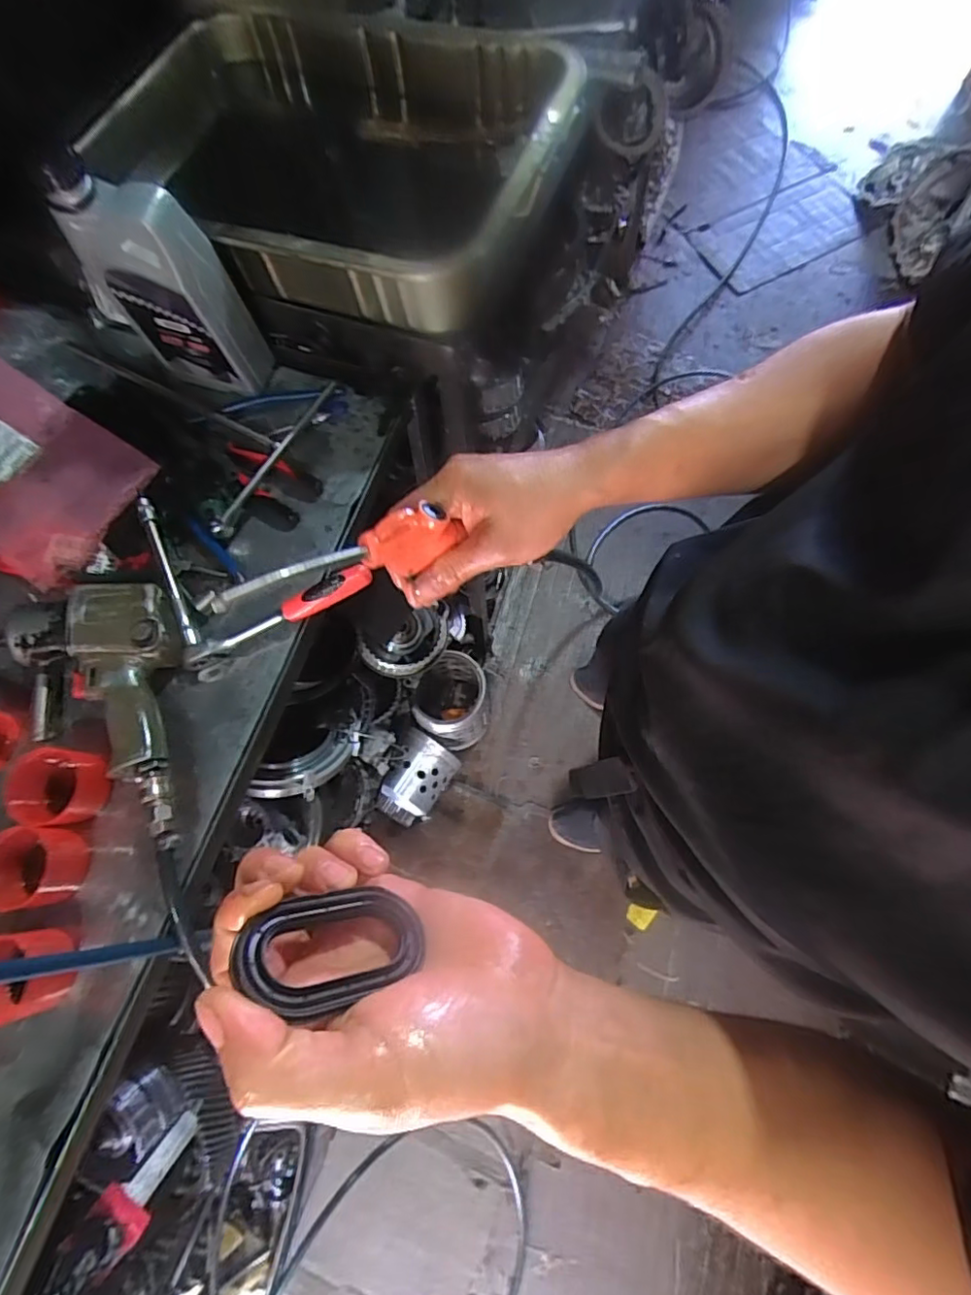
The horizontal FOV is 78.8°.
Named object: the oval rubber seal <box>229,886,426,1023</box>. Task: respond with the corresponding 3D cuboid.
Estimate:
[{"bbox_3d":[-0.055,0.108,0.214,0.064,0.006,0.041,2,32,-41],"label":"oval rubber seal"}]

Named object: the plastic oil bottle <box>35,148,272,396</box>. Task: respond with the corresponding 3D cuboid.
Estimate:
[{"bbox_3d":[-0.308,-0.350,0.580,0.128,0.195,0.056,12,71,5],"label":"plastic oil bottle"}]

